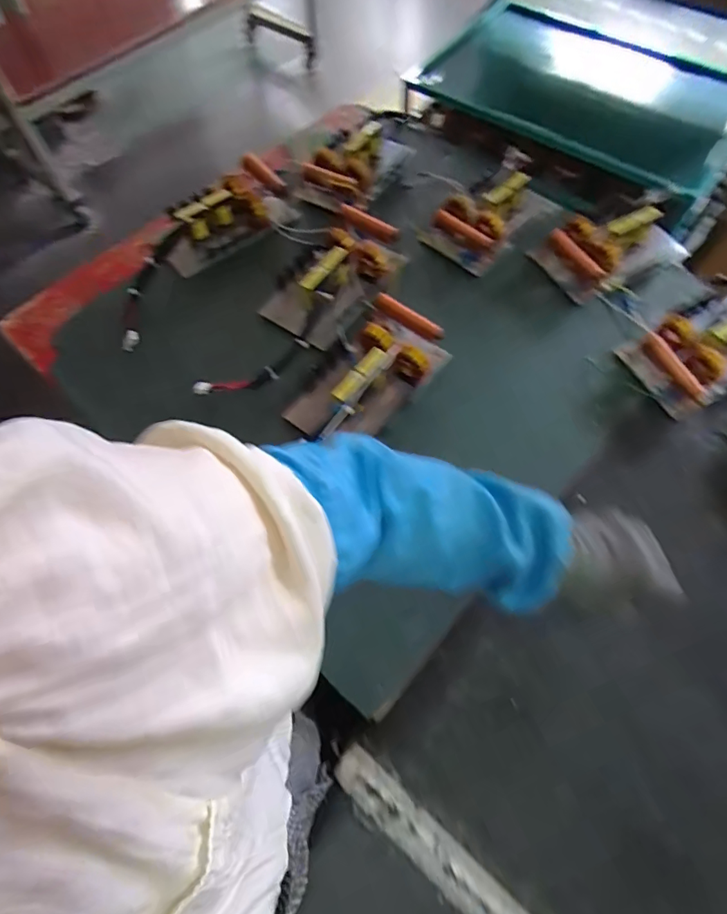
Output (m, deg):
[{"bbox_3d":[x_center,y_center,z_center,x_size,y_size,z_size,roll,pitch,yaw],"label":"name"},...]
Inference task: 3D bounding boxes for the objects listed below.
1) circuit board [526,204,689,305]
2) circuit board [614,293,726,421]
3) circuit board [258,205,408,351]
[{"bbox_3d":[0.389,-0.329,0.720,0.229,0.057,0.117,-28,68,-12],"label":"circuit board"},{"bbox_3d":[0.477,-0.154,0.642,0.215,0.059,0.132,-27,68,-12],"label":"circuit board"},{"bbox_3d":[-0.043,-0.269,0.682,0.128,0.065,0.230,33,69,14],"label":"circuit board"}]

